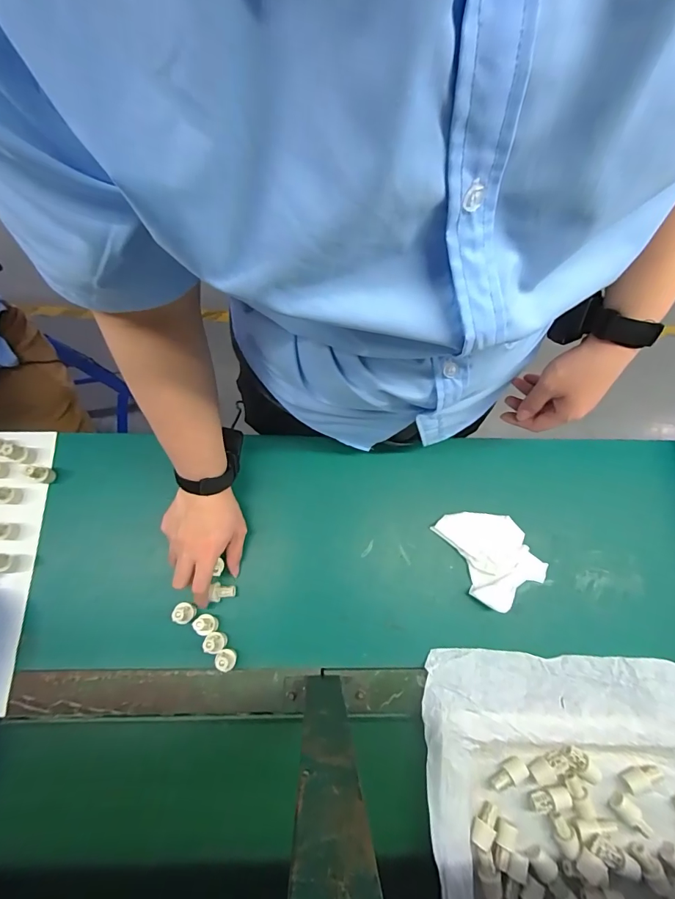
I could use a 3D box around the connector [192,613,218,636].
[{"bbox_3d":[-0.159,0.213,0.502,0.019,0.042,0.024,-29,77,-9],"label":"connector"}]

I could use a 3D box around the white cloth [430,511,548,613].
[{"bbox_3d":[0.203,0.132,0.545,0.102,0.026,0.132,-33,78,-10],"label":"white cloth"}]

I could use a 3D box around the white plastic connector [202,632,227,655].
[{"bbox_3d":[-0.146,0.232,0.498,0.020,0.041,0.022,0,74,-2],"label":"white plastic connector"}]

